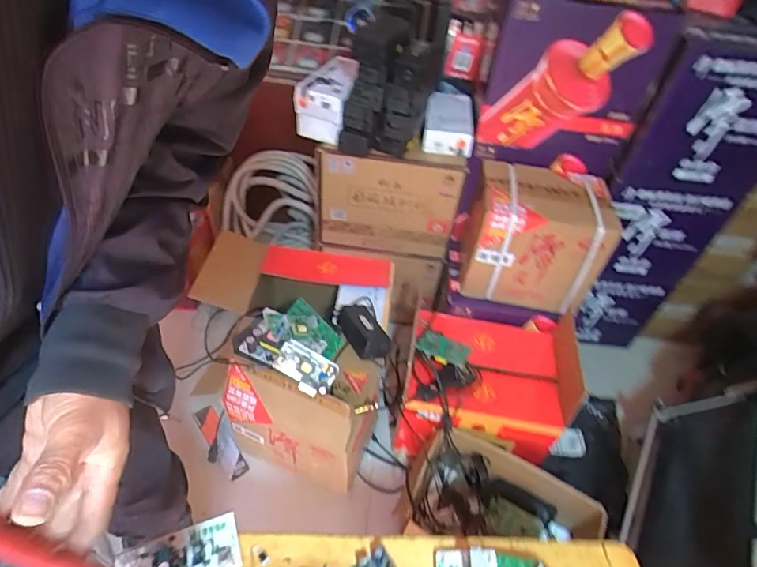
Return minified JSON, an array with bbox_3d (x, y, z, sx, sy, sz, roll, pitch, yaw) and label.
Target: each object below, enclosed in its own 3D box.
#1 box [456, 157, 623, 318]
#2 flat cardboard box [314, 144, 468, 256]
[{"bbox_3d":[0.390,-0.111,1.226,0.331,0.302,0.218,14,46,6],"label":"box"},{"bbox_3d":[0.018,-0.202,1.285,0.379,0.332,0.059,9,41,3],"label":"flat cardboard box"}]

